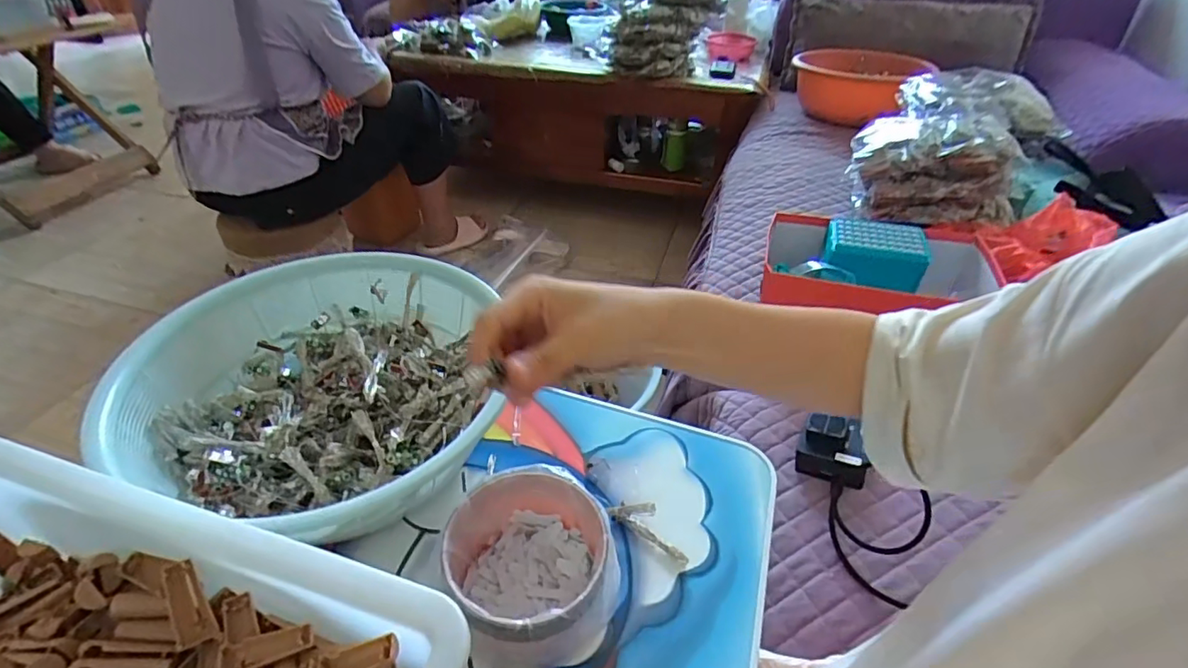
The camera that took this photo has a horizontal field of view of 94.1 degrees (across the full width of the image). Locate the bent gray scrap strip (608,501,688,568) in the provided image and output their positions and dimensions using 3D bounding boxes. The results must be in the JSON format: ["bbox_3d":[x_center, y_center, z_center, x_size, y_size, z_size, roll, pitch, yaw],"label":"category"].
[{"bbox_3d":[0.052,0.164,0.479,0.076,0.026,0.025,26,43,23],"label":"bent gray scrap strip"}]

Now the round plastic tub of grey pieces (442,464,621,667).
[{"bbox_3d":[-0.044,0.173,0.410,0.122,0.081,0.123,1,39,-1],"label":"round plastic tub of grey pieces"}]

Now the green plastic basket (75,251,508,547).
[{"bbox_3d":[-0.245,0.033,0.518,0.287,0.080,0.275,1,39,-1],"label":"green plastic basket"}]

